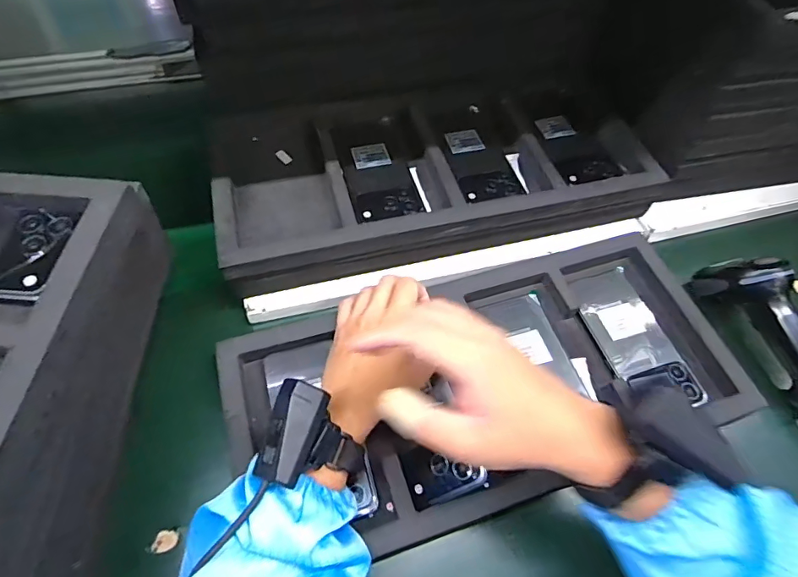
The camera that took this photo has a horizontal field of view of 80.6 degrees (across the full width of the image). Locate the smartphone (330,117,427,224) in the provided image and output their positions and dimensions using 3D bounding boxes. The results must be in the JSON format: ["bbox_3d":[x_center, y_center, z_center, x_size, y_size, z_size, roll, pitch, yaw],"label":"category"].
[{"bbox_3d":[-0.026,-0.137,0.524,0.076,0.014,0.152,-12,59,-10],"label":"smartphone"}]

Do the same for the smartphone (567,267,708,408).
[{"bbox_3d":[0.237,0.049,0.478,0.073,0.016,0.152,-16,59,-12],"label":"smartphone"}]

